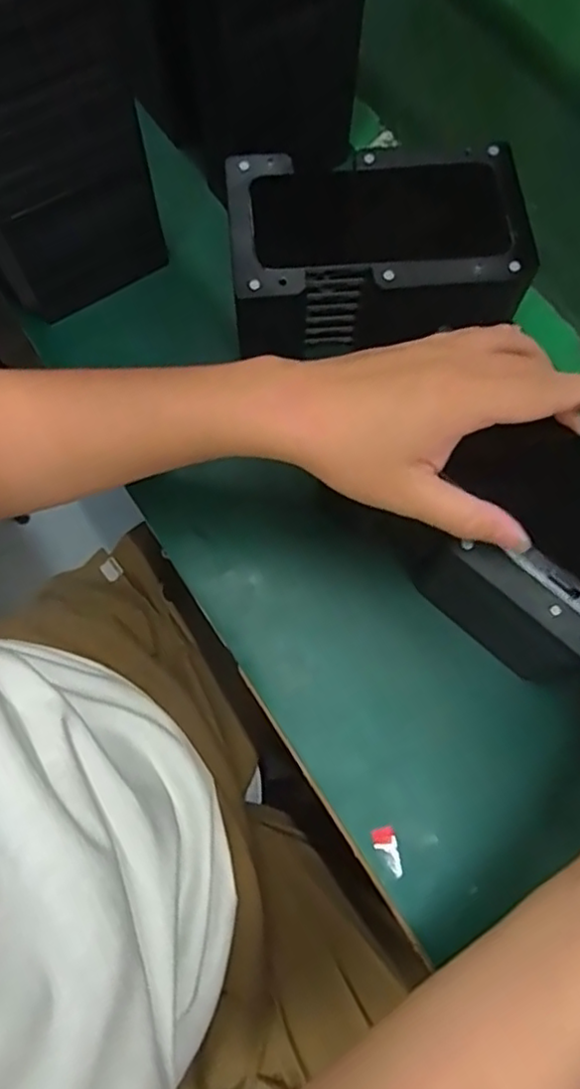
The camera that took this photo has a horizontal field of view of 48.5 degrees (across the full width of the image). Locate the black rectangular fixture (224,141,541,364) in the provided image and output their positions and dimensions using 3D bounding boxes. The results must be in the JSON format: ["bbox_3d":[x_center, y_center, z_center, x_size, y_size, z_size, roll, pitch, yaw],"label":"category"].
[{"bbox_3d":[0.056,-0.188,0.441,0.187,0.085,0.122,-4,72,-1],"label":"black rectangular fixture"}]

